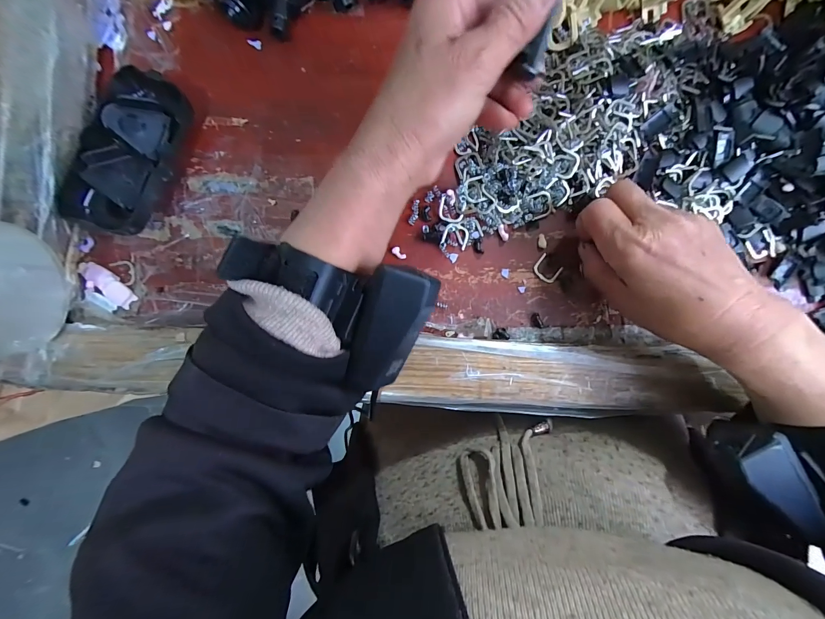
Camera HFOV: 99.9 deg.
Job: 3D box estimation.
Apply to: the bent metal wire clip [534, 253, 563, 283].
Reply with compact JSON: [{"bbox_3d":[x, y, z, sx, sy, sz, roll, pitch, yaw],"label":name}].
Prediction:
[{"bbox_3d":[0.099,-0.029,0.254,0.018,0.004,0.017,35,92,0],"label":"bent metal wire clip"}]

